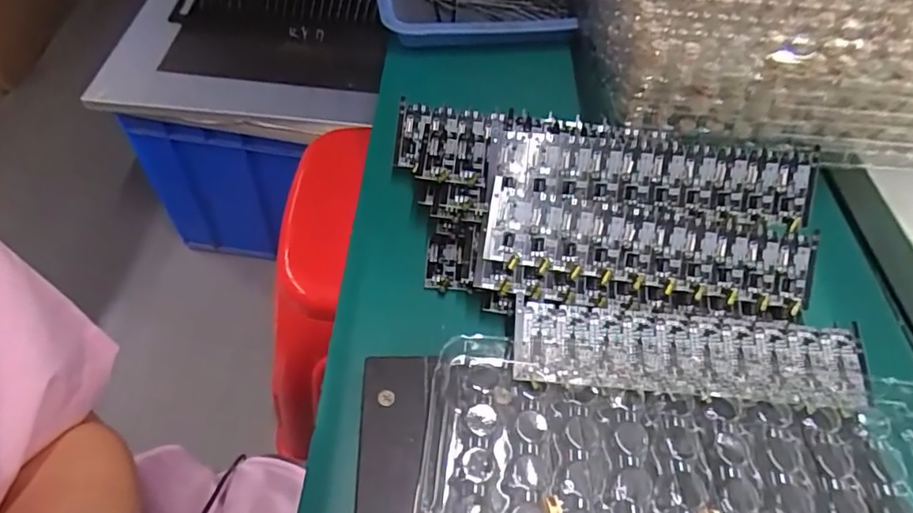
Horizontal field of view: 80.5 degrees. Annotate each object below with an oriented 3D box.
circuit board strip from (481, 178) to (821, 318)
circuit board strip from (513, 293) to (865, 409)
[{"bbox_3d":[0.097,-0.004,0.271,0.162,0.004,0.042,10,86,-1],"label":"circuit board strip"},{"bbox_3d":[0.108,0.045,0.251,0.160,0.005,0.041,7,54,-2],"label":"circuit board strip"}]

